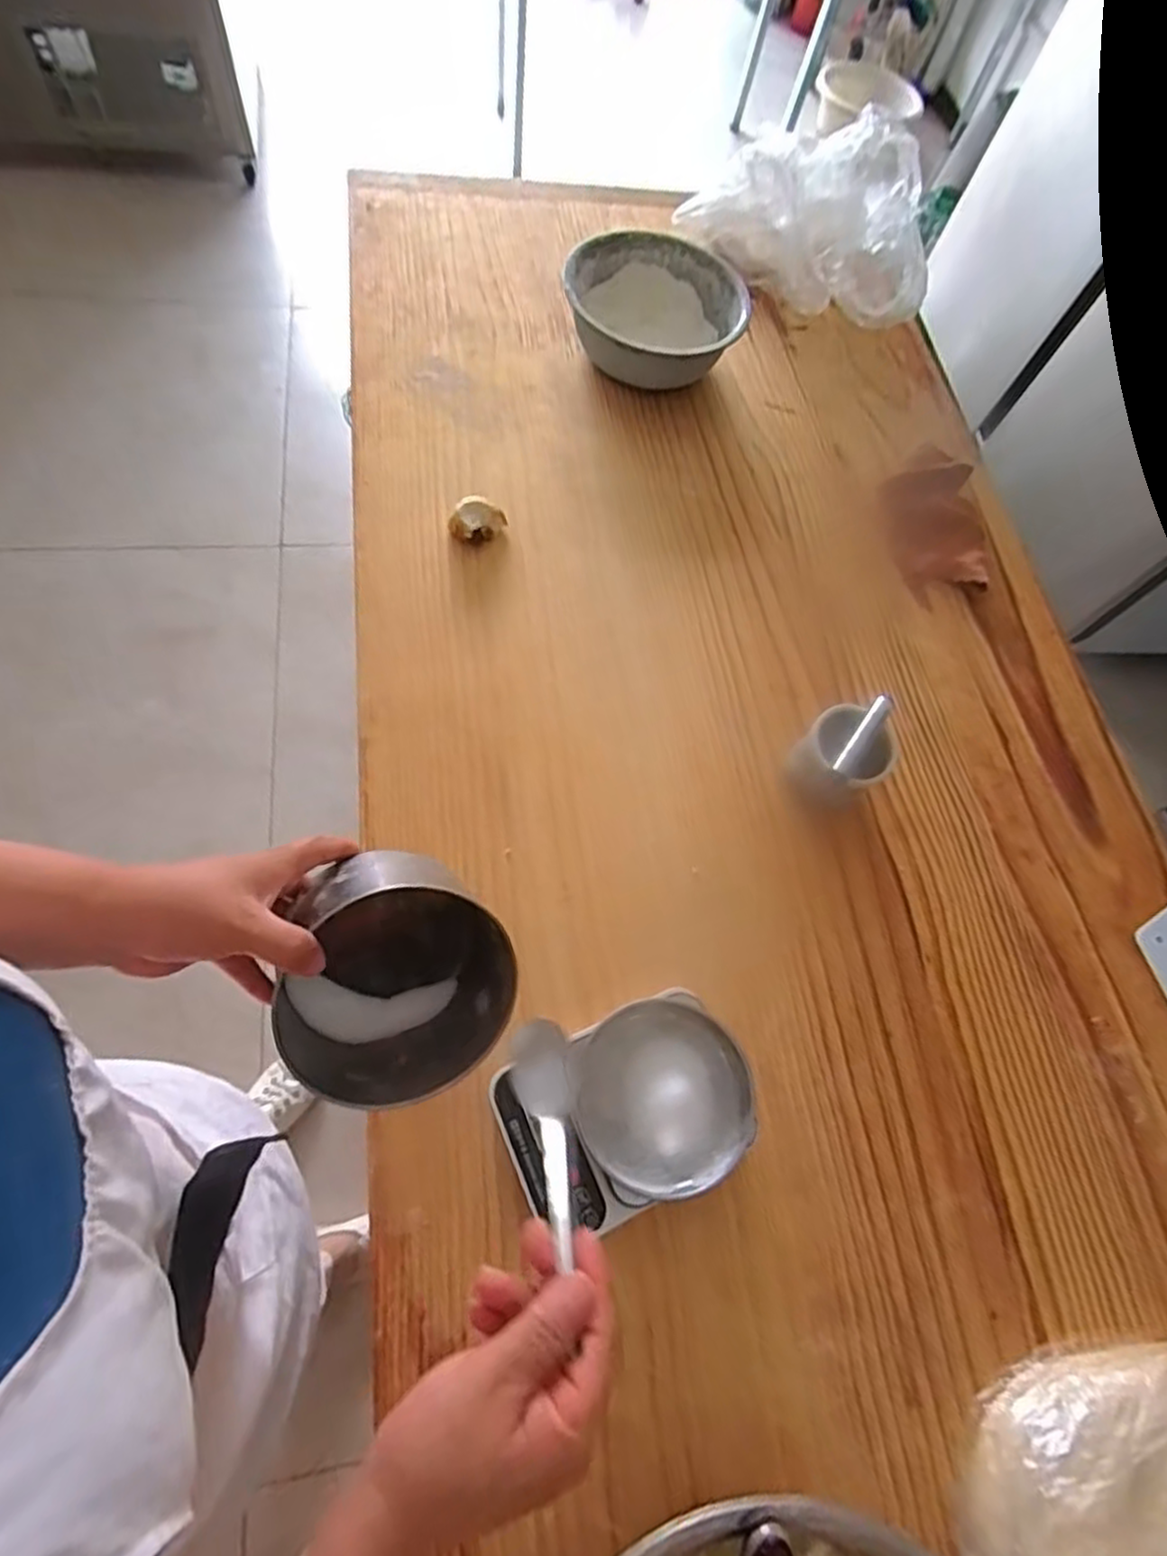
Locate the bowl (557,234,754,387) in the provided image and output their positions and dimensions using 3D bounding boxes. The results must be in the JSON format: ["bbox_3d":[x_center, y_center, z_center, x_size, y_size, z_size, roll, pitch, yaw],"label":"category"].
[{"bbox_3d":[0.083,-0.586,0.893,0.213,0.083,0.223,3,66,-7],"label":"bowl"}]

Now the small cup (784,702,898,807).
[{"bbox_3d":[0.229,-0.010,0.654,0.071,0.091,0.074,3,66,-7],"label":"small cup"}]

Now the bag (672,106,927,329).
[{"bbox_3d":[0.294,-0.713,0.932,0.338,0.165,0.140,23,65,2],"label":"bag"}]

